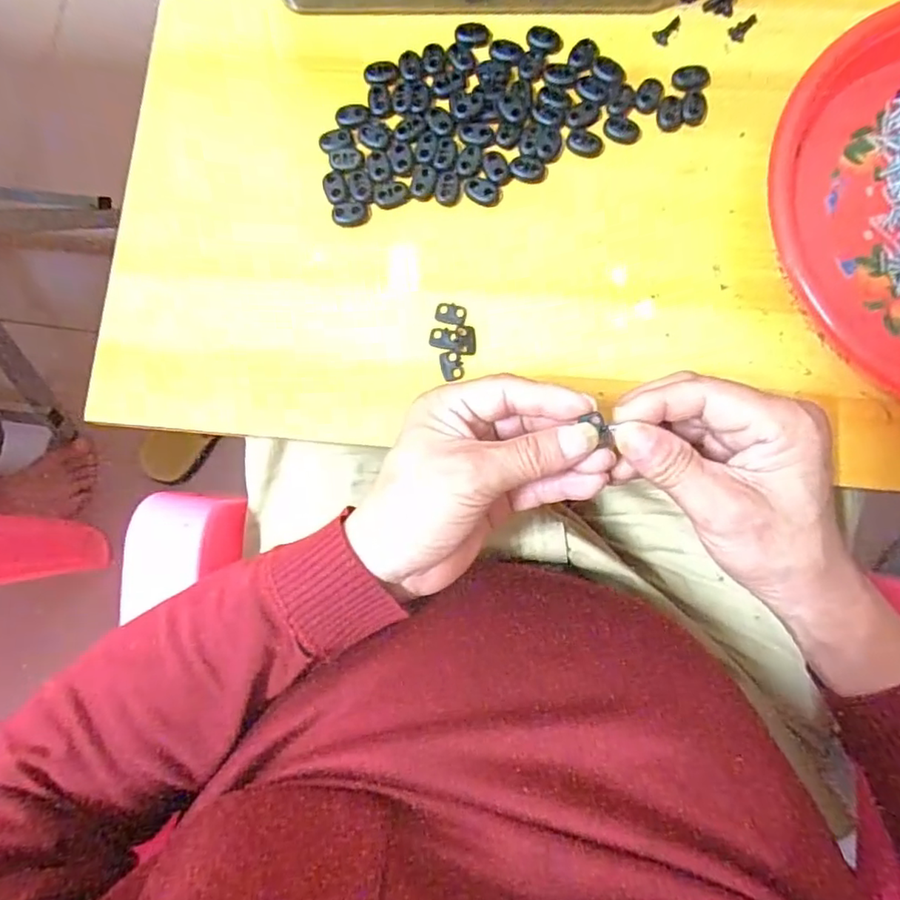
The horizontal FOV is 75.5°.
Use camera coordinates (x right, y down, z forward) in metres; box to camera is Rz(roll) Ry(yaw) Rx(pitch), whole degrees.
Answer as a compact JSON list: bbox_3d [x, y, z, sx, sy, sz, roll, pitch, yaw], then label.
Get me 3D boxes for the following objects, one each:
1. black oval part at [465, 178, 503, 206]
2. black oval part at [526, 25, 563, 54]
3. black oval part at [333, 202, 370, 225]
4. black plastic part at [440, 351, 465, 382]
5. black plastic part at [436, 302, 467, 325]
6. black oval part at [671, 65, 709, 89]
[{"bbox_3d":[0.020,-0.159,0.357,0.023,0.004,0.014,27,85,6],"label":"black oval part"},{"bbox_3d":[0.060,-0.259,0.366,0.023,0.004,0.017,21,84,5],"label":"black oval part"},{"bbox_3d":[-0.062,-0.147,0.362,0.021,0.004,0.014,-4,83,2],"label":"black oval part"},{"bbox_3d":[0.001,-0.050,0.344,0.013,0.004,0.017,-13,82,1],"label":"black plastic part"},{"bbox_3d":[0.001,-0.083,0.349,0.018,0.004,0.012,16,84,5],"label":"black plastic part"},{"bbox_3d":[0.147,-0.229,0.357,0.022,0.004,0.017,-4,82,4],"label":"black oval part"}]

